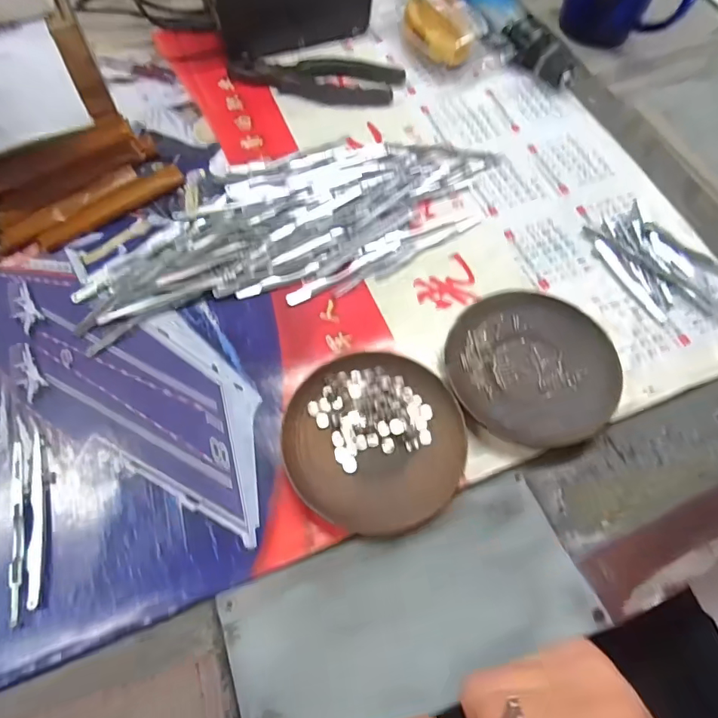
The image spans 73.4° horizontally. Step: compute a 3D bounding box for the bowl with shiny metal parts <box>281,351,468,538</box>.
[{"bbox_3d":[0.010,0.051,0.313,0.111,0.017,0.116,1,64,-2],"label":"bowl with shiny metal parts"}]

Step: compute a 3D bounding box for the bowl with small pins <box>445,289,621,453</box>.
[{"bbox_3d":[0.119,0.004,0.338,0.112,0.017,0.111,1,64,-2],"label":"bowl with small pins"}]

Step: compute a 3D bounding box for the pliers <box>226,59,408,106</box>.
[{"bbox_3d":[-0.042,-0.274,0.470,0.166,0.014,0.048,7,64,1],"label":"pliers"}]

